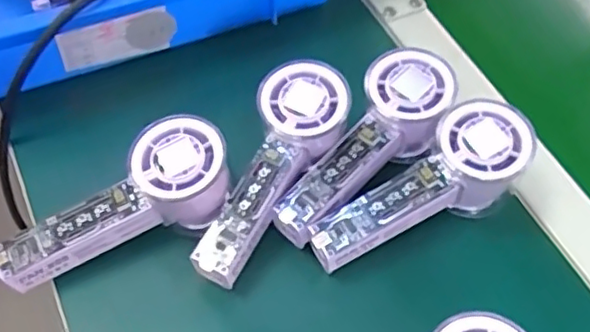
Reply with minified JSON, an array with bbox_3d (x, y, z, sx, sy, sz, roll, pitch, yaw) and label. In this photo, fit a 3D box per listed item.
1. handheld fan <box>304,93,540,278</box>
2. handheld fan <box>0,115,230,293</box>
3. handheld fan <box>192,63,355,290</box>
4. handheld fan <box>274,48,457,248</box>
[{"bbox_3d":[0.078,0.018,0.393,0.151,0.047,0.055,-30,62,-5],"label":"handheld fan"},{"bbox_3d":[-0.106,0.028,0.382,0.148,0.051,0.055,-30,62,-4],"label":"handheld fan"},{"bbox_3d":[-0.021,0.001,0.398,0.056,0.058,0.147,32,61,17],"label":"handheld fan"},{"bbox_3d":[0.046,-0.009,0.409,0.053,0.044,0.146,40,77,21],"label":"handheld fan"}]

